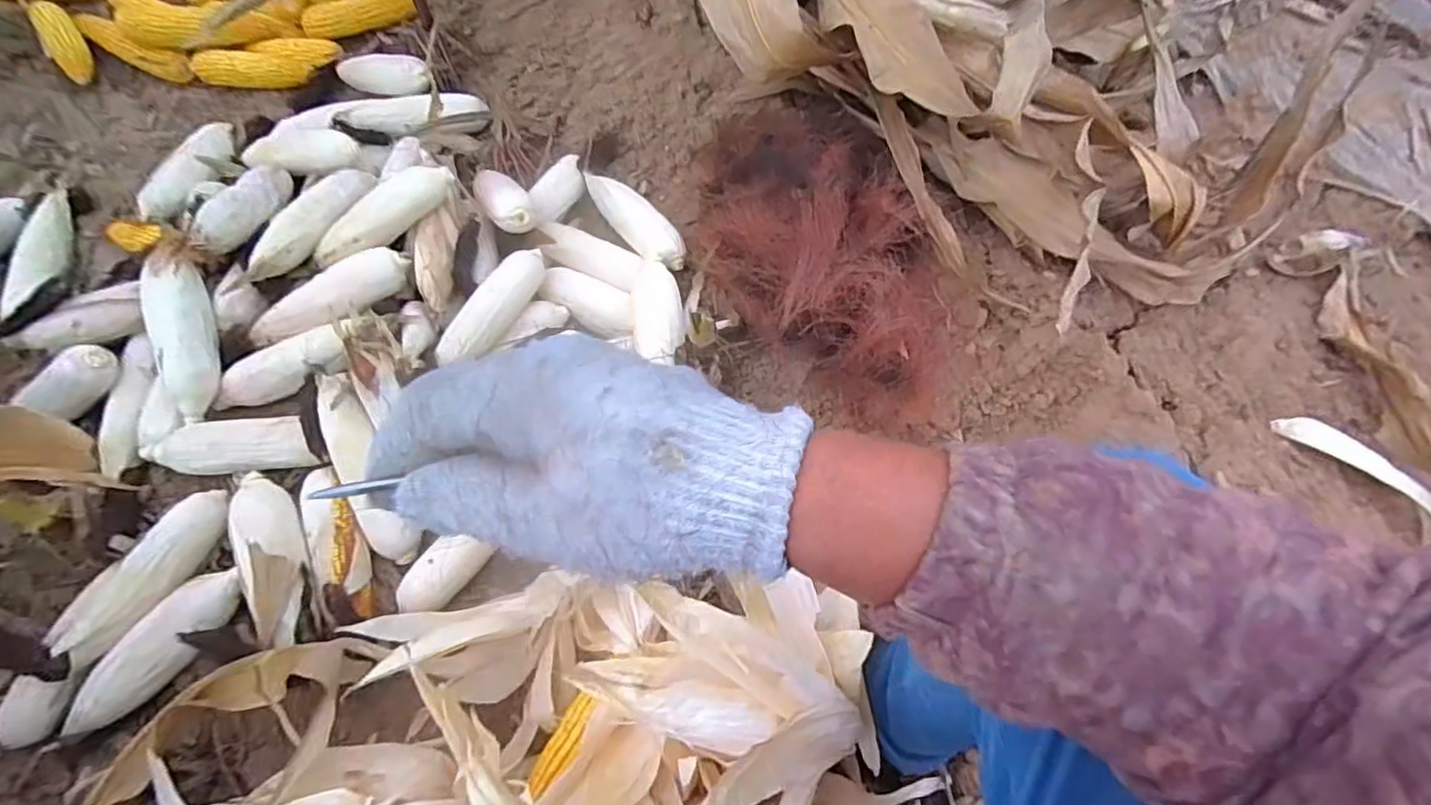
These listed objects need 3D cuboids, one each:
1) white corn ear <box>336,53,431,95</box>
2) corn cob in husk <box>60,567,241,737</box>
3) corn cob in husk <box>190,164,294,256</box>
[{"bbox_3d":[-0.525,-0.518,0.995,0.180,0.042,0.052,12,72,21],"label":"white corn ear"},{"bbox_3d":[-0.573,0.259,0.643,0.055,0.042,0.209,37,70,15],"label":"corn cob in husk"},{"bbox_3d":[-0.607,-0.256,0.816,0.048,0.046,0.200,-5,44,1],"label":"corn cob in husk"}]

